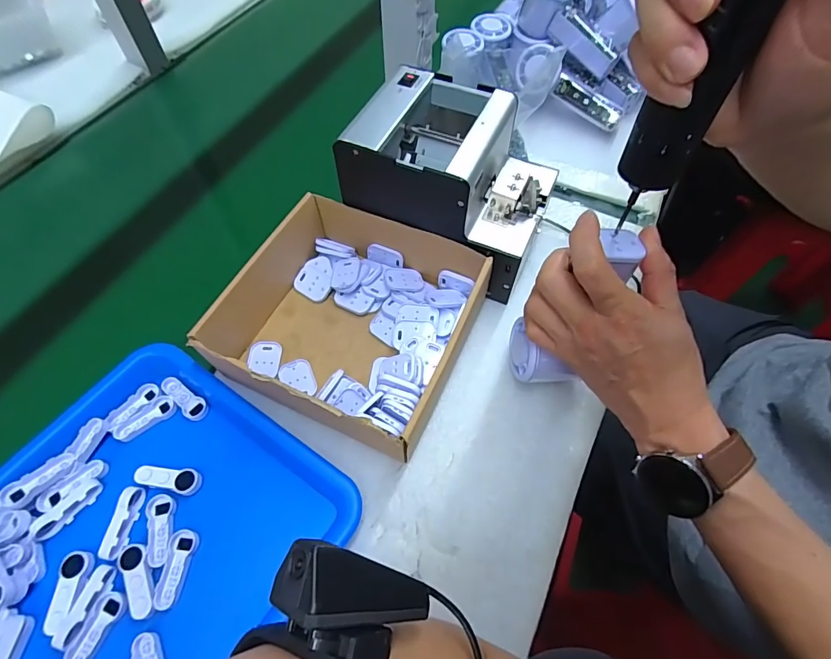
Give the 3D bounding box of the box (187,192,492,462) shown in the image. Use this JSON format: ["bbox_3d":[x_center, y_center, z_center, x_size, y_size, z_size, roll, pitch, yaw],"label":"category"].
[{"bbox_3d":[-0.049,-0.025,0.408,0.198,0.071,0.218,22,62,12],"label":"box"}]

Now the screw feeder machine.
[{"bbox_3d":[0.041,-0.148,0.424,0.176,0.114,0.136,24,62,13],"label":"screw feeder machine"}]

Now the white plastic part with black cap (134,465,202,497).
[{"bbox_3d":[-0.199,0.121,0.355,0.048,0.012,0.019,9,60,5],"label":"white plastic part with black cap"}]

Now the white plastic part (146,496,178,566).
[{"bbox_3d":[-0.198,0.155,0.338,0.022,0.007,0.051,-7,60,-4],"label":"white plastic part"}]

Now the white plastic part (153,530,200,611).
[{"bbox_3d":[-0.177,0.177,0.325,0.019,0.007,0.051,2,59,1],"label":"white plastic part"}]

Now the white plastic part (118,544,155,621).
[{"bbox_3d":[-0.201,0.182,0.317,0.018,0.008,0.049,-28,64,-16],"label":"white plastic part"}]

